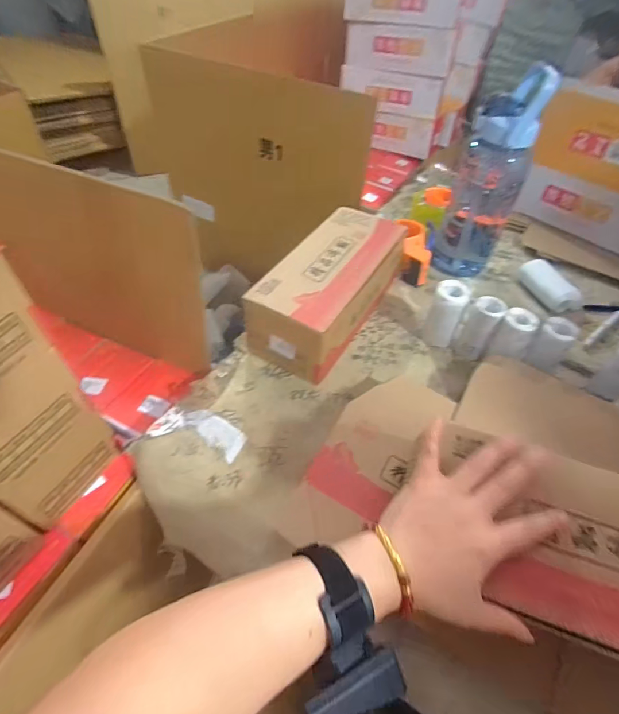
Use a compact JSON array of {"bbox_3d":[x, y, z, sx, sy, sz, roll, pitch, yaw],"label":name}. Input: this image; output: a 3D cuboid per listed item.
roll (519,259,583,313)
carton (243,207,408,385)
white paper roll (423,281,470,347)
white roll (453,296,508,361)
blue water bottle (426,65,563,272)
[{"bbox_3d":[0.435,-0.132,0.739,0.053,0.047,0.112,-13,51,-14],"label":"roll"},{"bbox_3d":[0.036,-0.106,0.656,0.132,0.127,0.309,24,52,17],"label":"carton"},{"bbox_3d":[0.216,-0.067,0.652,0.051,0.102,0.052,24,52,16],"label":"white paper roll"},{"bbox_3d":[0.252,-0.042,0.609,0.048,0.090,0.045,2,49,-2],"label":"white roll"},{"bbox_3d":[0.307,-0.292,0.704,0.104,0.324,0.107,24,52,16],"label":"blue water bottle"}]

